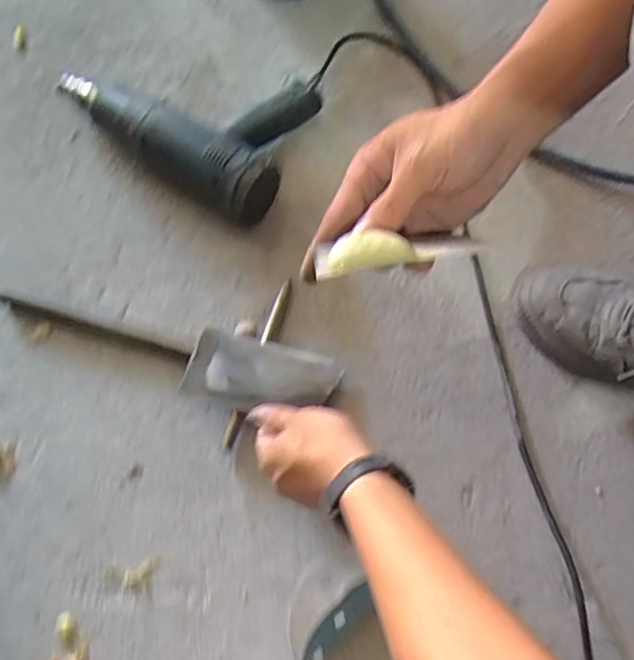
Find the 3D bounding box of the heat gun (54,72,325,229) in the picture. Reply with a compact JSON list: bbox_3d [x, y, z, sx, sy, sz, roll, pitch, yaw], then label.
[{"bbox_3d":[-0.153,-0.244,0.631,0.267,0.077,0.197,22,73,7],"label":"heat gun"}]

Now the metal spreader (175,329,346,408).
[{"bbox_3d":[-0.050,0.039,0.537,0.146,0.016,0.070,5,71,-10],"label":"metal spreader"}]

